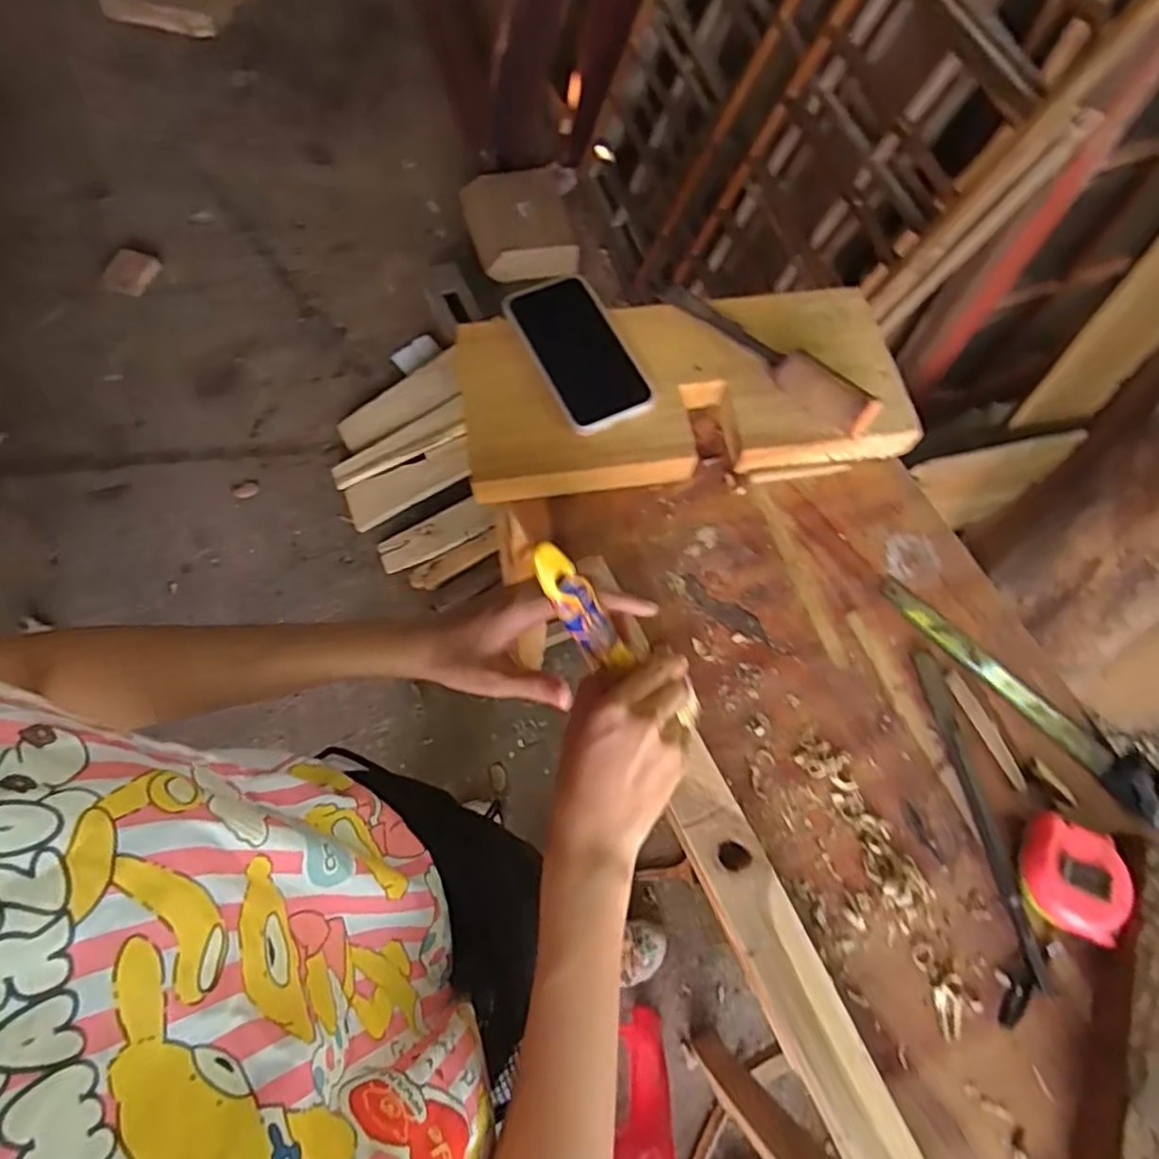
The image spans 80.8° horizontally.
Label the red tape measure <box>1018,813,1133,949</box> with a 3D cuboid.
[{"bbox_3d":[0.335,0.204,0.471,0.066,0.034,0.067,25,69,8],"label":"red tape measure"}]

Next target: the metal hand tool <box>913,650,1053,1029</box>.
[{"bbox_3d":[0.288,0.172,0.487,0.042,0.016,0.244,-1,68,-3],"label":"metal hand tool"}]

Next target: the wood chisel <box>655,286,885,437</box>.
[{"bbox_3d":[0.154,-0.195,0.573,0.028,0.038,0.215,-40,76,-16],"label":"wood chisel"}]

